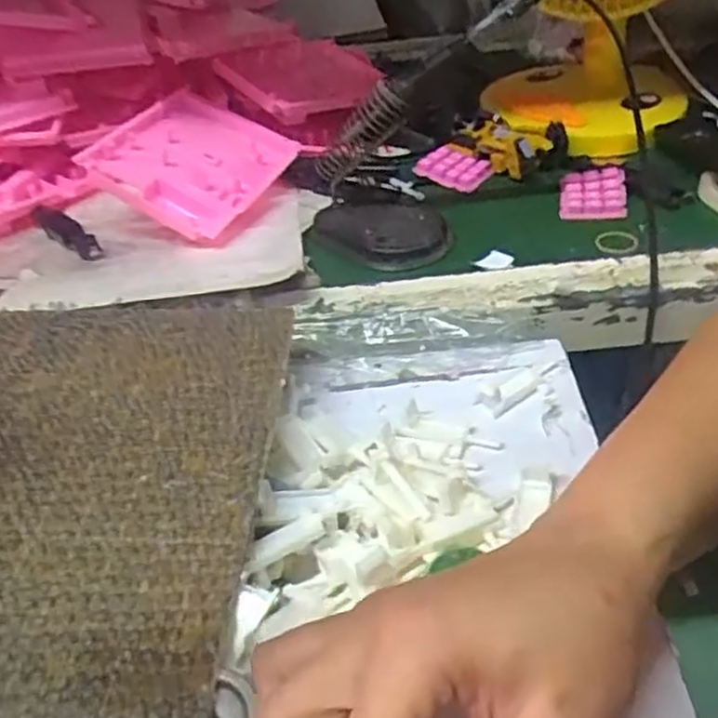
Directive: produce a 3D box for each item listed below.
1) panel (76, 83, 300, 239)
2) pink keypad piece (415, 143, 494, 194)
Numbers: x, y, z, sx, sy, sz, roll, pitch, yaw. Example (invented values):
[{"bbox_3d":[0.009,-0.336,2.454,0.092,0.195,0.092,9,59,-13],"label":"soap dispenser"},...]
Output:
[{"bbox_3d":[-0.144,-0.173,0.631,0.132,0.016,0.154,29,49,5],"label":"panel"},{"bbox_3d":[0.085,-0.171,0.658,0.060,0.016,0.046,27,49,33],"label":"pink keypad piece"}]

